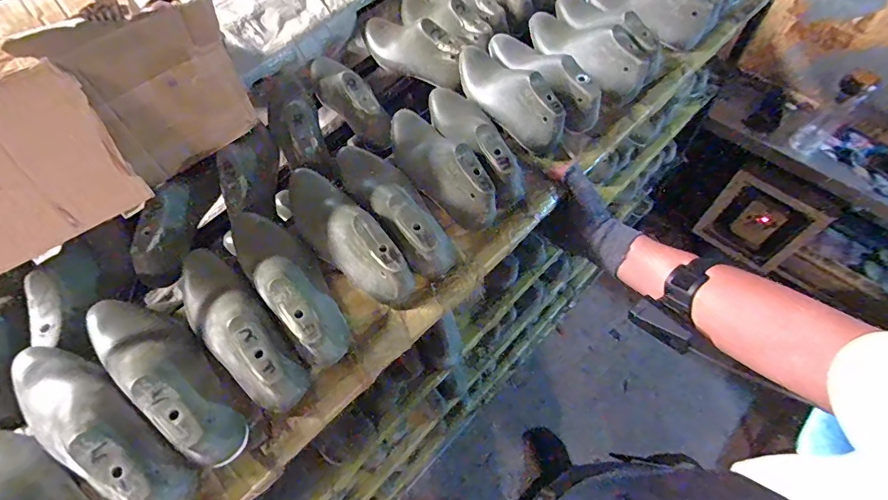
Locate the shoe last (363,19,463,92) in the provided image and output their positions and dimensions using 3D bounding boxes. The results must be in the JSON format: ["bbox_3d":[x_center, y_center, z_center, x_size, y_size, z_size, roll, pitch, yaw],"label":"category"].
[{"bbox_3d":[-0.063,-0.380,0.829,0.084,0.082,0.259,-38,65,-18],"label":"shoe last"}]

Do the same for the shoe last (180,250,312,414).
[{"bbox_3d":[-0.238,0.076,0.494,0.067,0.082,0.243,-41,51,-20],"label":"shoe last"}]

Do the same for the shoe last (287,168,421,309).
[{"bbox_3d":[-0.130,-0.030,0.550,0.072,0.076,0.253,-36,64,-18],"label":"shoe last"}]

